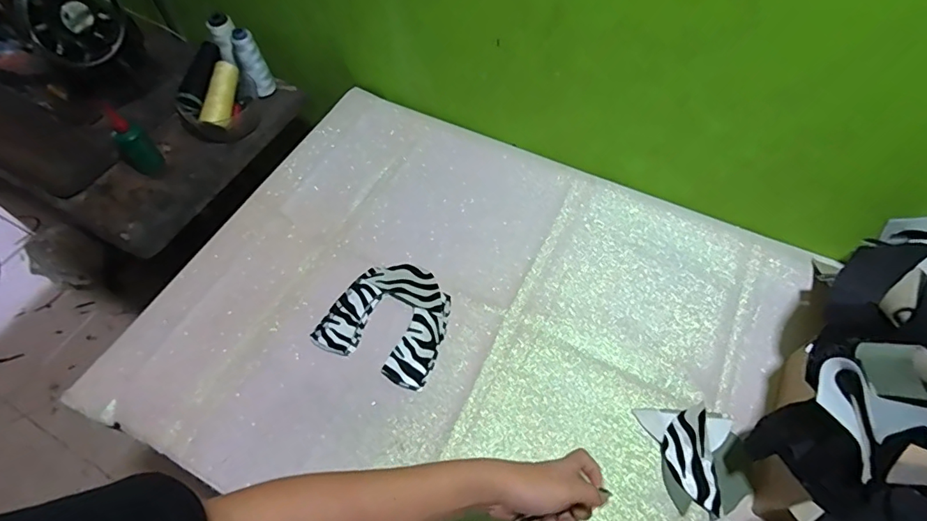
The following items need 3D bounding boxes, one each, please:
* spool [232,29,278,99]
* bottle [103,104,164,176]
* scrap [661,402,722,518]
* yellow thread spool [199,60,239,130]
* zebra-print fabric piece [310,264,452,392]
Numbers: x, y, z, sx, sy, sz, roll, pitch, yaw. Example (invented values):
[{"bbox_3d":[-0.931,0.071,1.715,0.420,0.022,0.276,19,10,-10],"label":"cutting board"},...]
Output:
[{"bbox_3d":[-0.349,-0.322,0.828,0.037,0.128,0.040,-1,59,1],"label":"spool"},{"bbox_3d":[-0.501,-0.181,0.732,0.037,0.115,0.046,38,67,22],"label":"bottle"},{"bbox_3d":[0.247,0.213,0.535,0.051,0.009,0.109,2,62,8],"label":"scrap"},{"bbox_3d":[-0.387,-0.266,0.789,0.034,0.050,0.105,11,82,8],"label":"yellow thread spool"},{"bbox_3d":[-0.092,0.070,0.629,0.154,0.021,0.146,22,62,14],"label":"zebra-print fabric piece"}]

